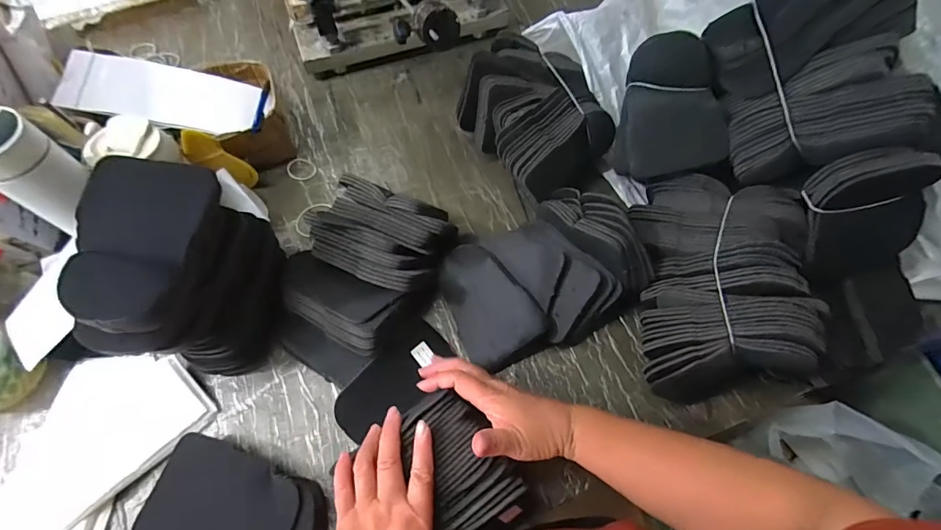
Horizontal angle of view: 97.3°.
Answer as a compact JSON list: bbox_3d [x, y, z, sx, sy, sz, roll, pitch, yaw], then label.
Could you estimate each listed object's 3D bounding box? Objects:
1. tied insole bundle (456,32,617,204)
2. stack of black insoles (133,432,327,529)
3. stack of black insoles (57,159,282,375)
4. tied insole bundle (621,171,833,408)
[{"bbox_3d":[0.090,-0.218,0.615,0.181,0.117,0.232,-27,69,-14],"label":"tied insole bundle"},{"bbox_3d":[-0.236,0.259,0.418,0.168,0.041,0.121,18,66,6],"label":"stack of black insoles"},{"bbox_3d":[-0.283,0.020,0.434,0.111,0.215,0.159,-2,65,-3],"label":"stack of black insoles"},{"bbox_3d":[0.271,0.013,0.450,0.152,0.109,0.234,2,65,-2],"label":"tied insole bundle"}]

